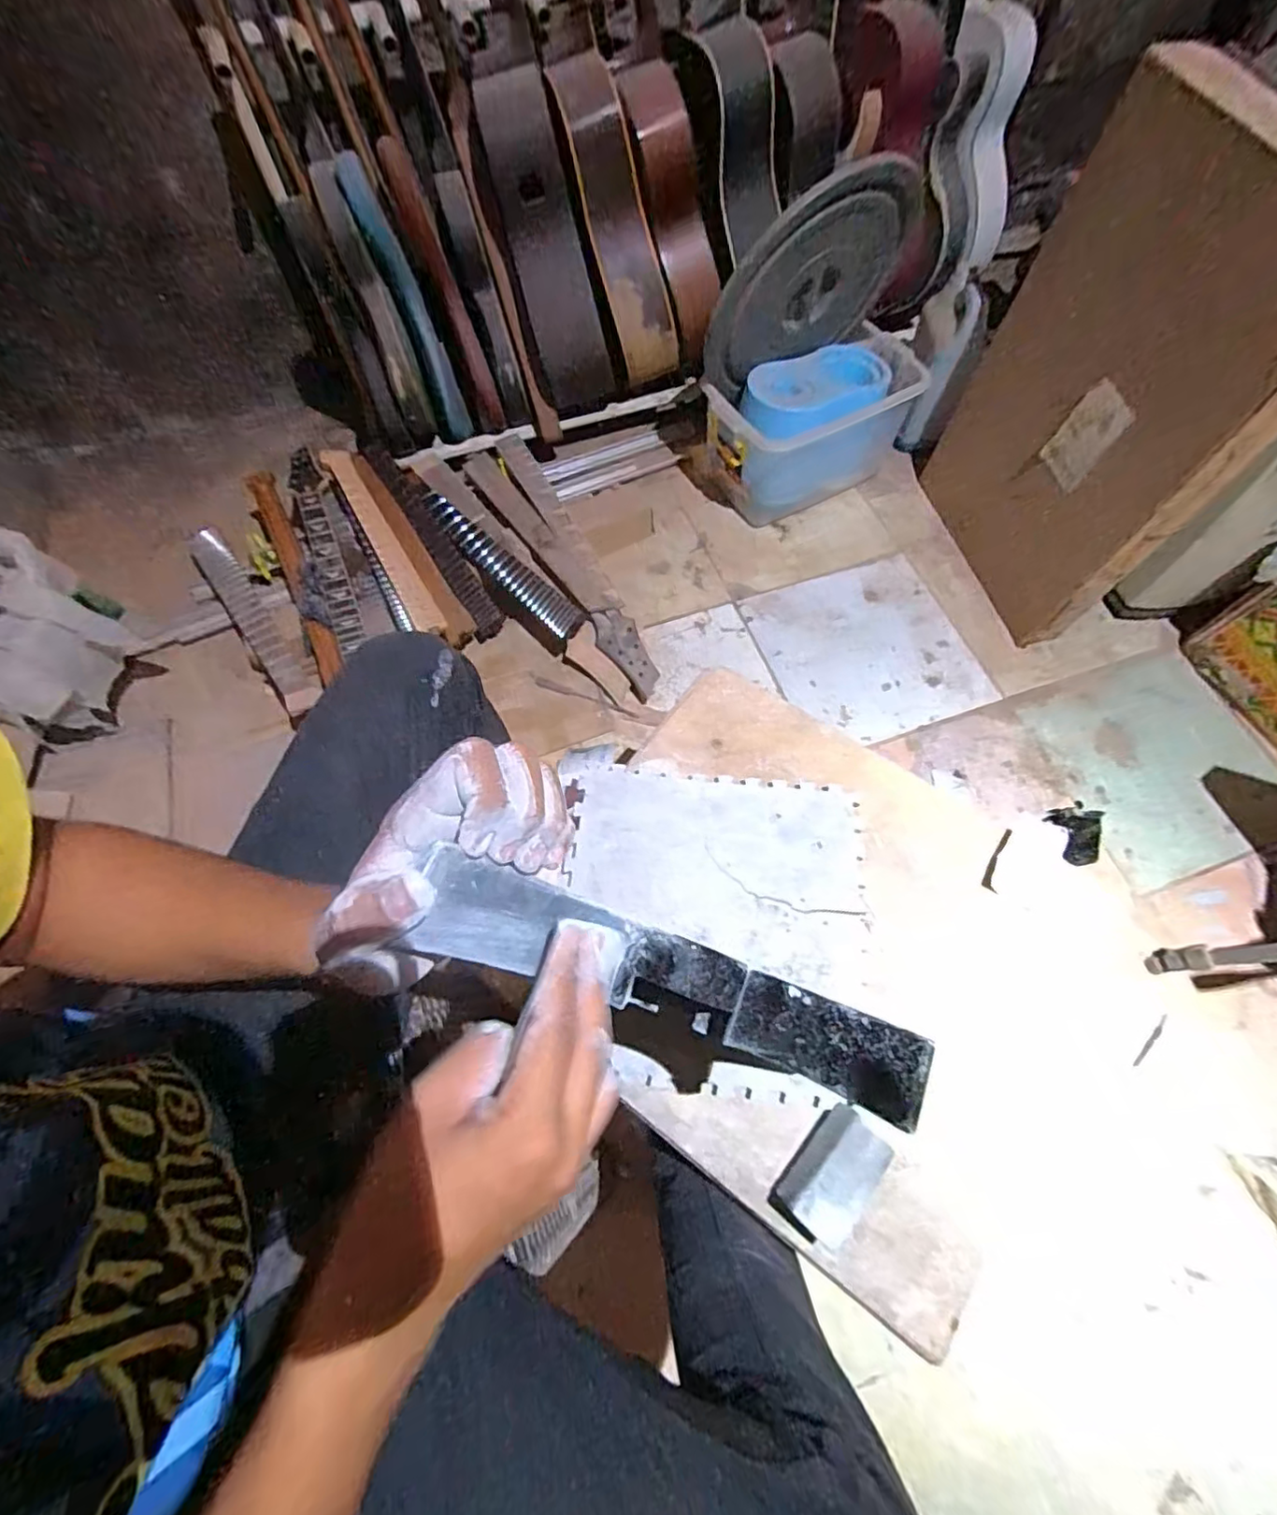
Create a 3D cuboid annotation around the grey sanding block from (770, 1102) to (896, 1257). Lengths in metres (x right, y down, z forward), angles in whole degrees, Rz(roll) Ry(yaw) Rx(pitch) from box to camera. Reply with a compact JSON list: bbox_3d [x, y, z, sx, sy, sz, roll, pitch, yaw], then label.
[{"bbox_3d":[0.163,0.351,0.504,0.059,0.046,0.101,40,73,17],"label":"grey sanding block"}]

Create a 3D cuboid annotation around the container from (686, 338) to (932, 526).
[{"bbox_3d":[0.378,-0.729,1.330,0.468,0.227,0.237,-23,68,-9],"label":"container"}]

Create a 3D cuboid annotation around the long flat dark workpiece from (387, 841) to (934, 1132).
[{"bbox_3d":[0.014,0.107,0.284,0.248,0.082,0.050,28,67,-19],"label":"long flat dark workpiece"}]

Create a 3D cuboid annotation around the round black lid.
[{"bbox_3d":[0.315,-0.864,1.110,0.387,0.371,0.050,-24,85,-3],"label":"round black lid"}]

